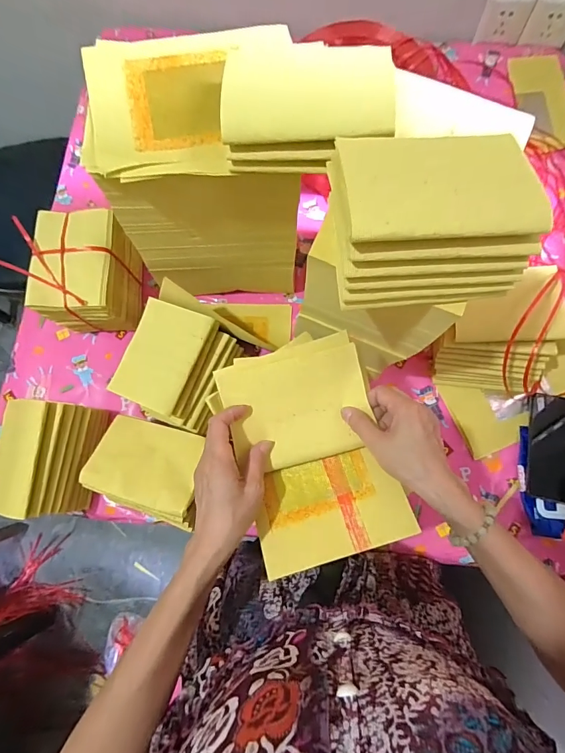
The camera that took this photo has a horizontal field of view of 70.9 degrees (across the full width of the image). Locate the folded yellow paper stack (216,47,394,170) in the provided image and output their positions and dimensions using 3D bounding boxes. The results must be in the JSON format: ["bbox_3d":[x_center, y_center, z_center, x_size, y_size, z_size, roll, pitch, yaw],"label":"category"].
[{"bbox_3d":[0.027,-0.270,0.402,0.167,0.055,0.133,3,77,2],"label":"folded yellow paper stack"}]

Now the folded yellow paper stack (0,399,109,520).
[{"bbox_3d":[-0.368,0.121,0.605,0.125,0.109,0.165,8,77,4],"label":"folded yellow paper stack"}]

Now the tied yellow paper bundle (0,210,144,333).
[{"bbox_3d":[-0.324,-0.170,0.660,0.127,0.134,0.167,-3,77,1],"label":"tied yellow paper bundle"}]

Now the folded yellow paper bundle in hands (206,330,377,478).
[{"bbox_3d":[0.012,0.029,0.442,0.164,0.018,0.128,-15,77,-2],"label":"folded yellow paper bundle in hands"}]

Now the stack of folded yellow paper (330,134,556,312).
[{"bbox_3d":[0.125,-0.139,0.349,0.168,0.089,0.124,-3,77,1],"label":"stack of folded yellow paper"}]

